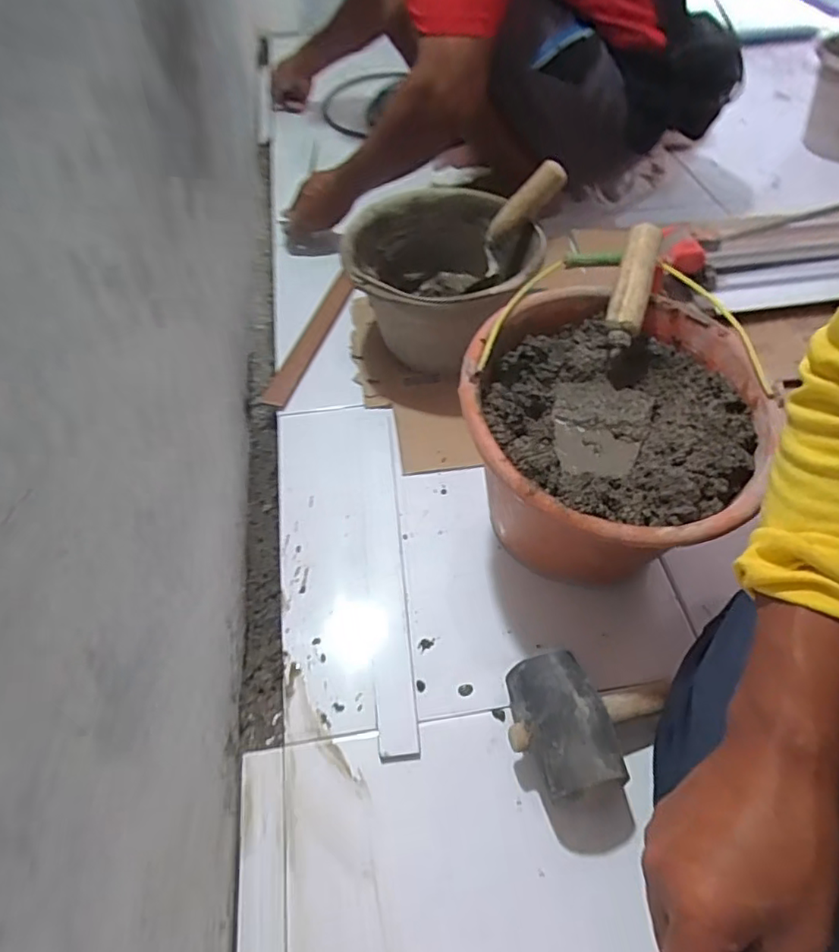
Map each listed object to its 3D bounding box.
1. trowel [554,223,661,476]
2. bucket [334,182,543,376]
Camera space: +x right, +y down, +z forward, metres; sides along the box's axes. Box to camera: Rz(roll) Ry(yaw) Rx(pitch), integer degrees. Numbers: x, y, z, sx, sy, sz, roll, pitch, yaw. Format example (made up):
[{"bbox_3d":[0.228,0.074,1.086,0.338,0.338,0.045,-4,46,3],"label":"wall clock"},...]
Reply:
[{"bbox_3d":[0.191,-0.125,0.562,0.087,0.054,0.245,13,83,10],"label":"trowel"},{"bbox_3d":[0.032,-0.252,0.784,0.231,0.161,0.259,14,54,10],"label":"bucket"}]

